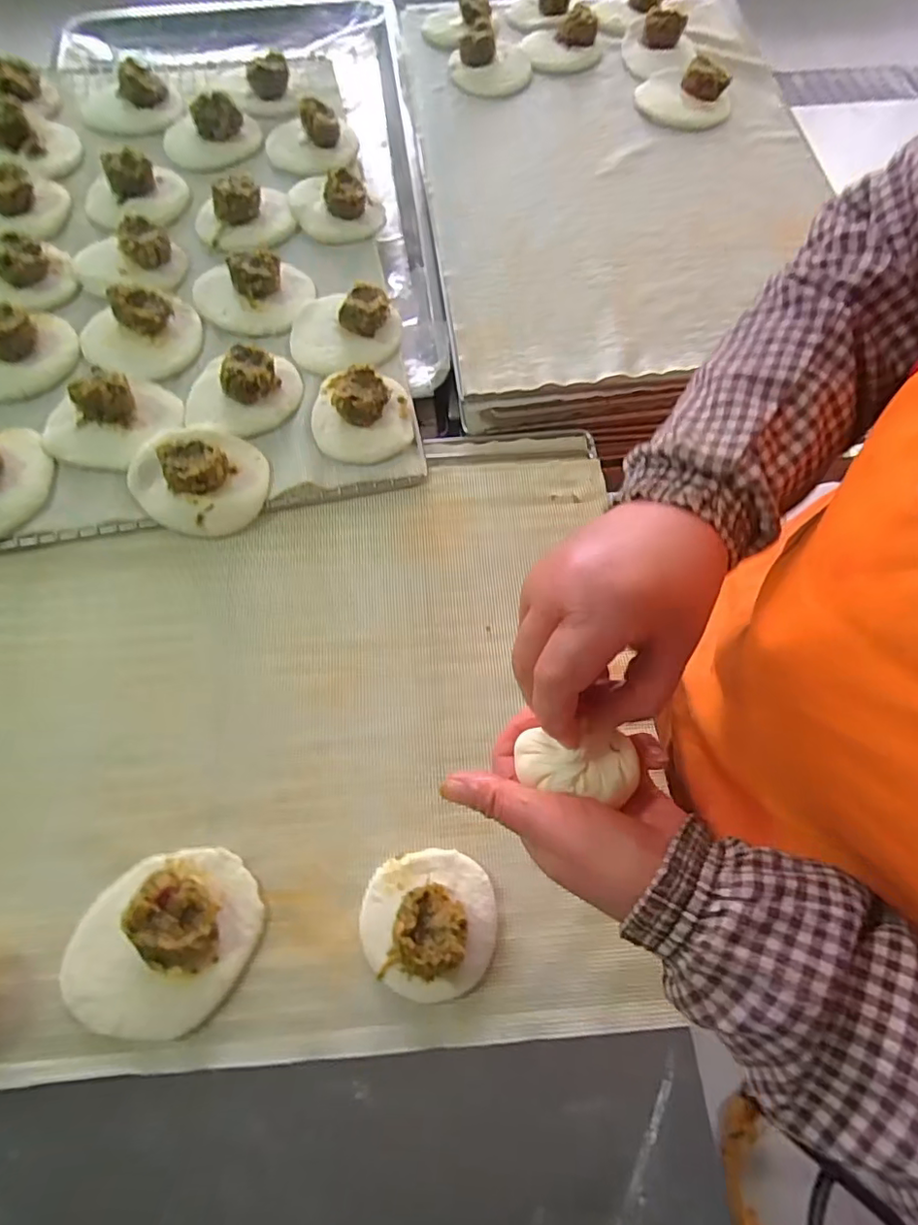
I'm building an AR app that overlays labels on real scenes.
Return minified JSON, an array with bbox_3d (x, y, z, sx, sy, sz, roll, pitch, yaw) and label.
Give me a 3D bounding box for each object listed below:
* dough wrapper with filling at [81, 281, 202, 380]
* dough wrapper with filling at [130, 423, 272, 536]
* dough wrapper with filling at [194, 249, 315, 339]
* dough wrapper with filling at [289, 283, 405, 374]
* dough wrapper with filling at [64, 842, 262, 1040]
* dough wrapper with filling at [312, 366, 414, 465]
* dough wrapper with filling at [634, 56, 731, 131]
[{"bbox_3d":[-0.269,-0.239,0.465,0.093,0.027,0.083,-35,74,-13],"label":"dough wrapper with filling"},{"bbox_3d":[-0.199,-0.105,0.419,0.095,0.030,0.087,0,70,-1],"label":"dough wrapper with filling"},{"bbox_3d":[-0.182,-0.286,0.486,0.099,0.025,0.077,-18,71,-8],"label":"dough wrapper with filling"},{"bbox_3d":[-0.100,-0.251,0.476,0.095,0.030,0.083,-14,70,-6],"label":"dough wrapper with filling"},{"bbox_3d":[-0.172,0.190,0.318,0.106,0.029,0.091,-41,75,-14],"label":"dough wrapper with filling"},{"bbox_3d":[-0.079,-0.163,0.441,0.079,0.032,0.082,-1,70,-1],"label":"dough wrapper with filling"},{"bbox_3d":[0.237,-0.547,0.585,0.093,0.022,0.090,0,70,-1],"label":"dough wrapper with filling"}]

